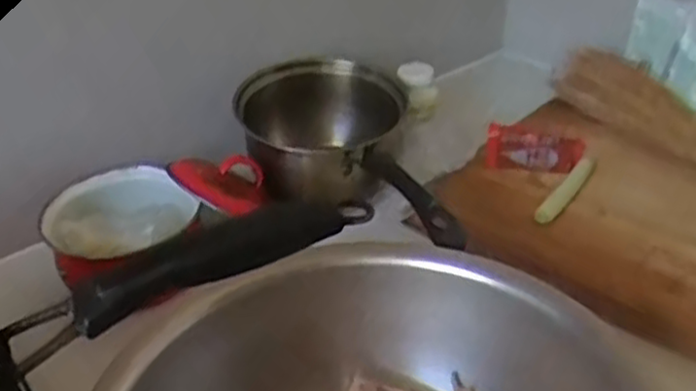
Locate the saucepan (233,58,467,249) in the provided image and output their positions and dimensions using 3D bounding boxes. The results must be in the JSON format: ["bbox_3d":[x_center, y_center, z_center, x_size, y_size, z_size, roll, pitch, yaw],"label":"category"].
[{"bbox_3d":[-0.008,-0.025,0.702,0.158,0.106,0.282,-9,35,-11],"label":"saucepan"}]

